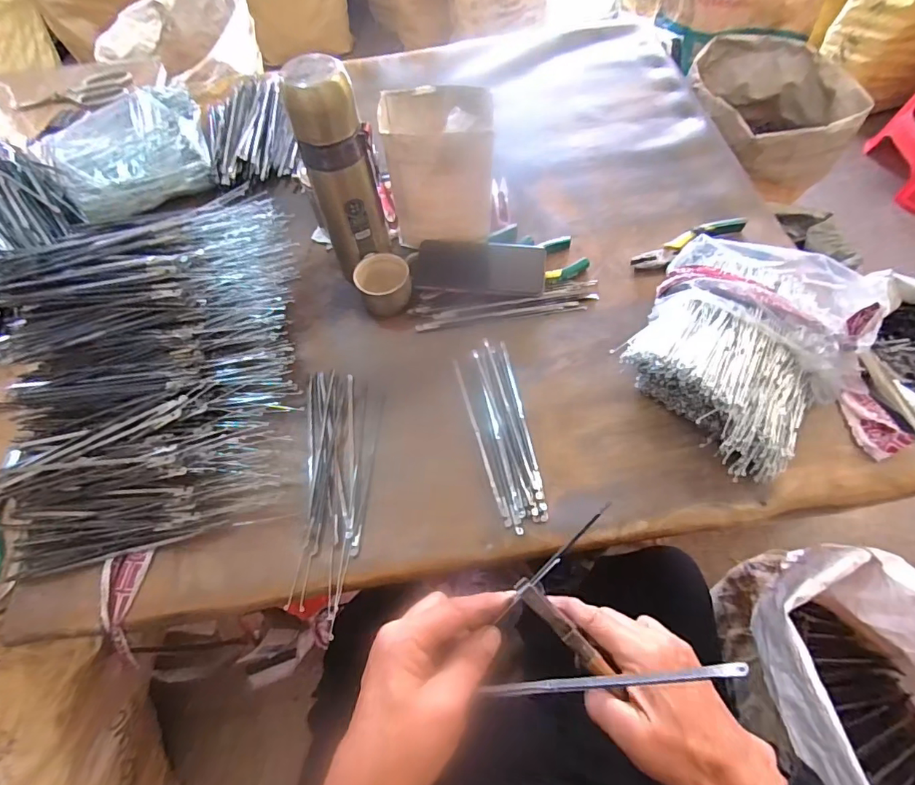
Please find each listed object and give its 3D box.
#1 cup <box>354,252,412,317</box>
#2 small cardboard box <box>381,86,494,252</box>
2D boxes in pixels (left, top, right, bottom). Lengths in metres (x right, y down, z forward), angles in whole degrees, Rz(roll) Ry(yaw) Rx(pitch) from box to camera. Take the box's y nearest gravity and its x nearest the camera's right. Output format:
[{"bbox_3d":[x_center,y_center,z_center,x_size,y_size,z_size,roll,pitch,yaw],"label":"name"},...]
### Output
[{"bbox_3d":[-0.083,-0.121,0.553,0.060,0.048,0.058,-2,60,3],"label":"cup"},{"bbox_3d":[-0.019,-0.259,0.573,0.115,0.152,0.101,-5,60,1],"label":"small cardboard box"}]

